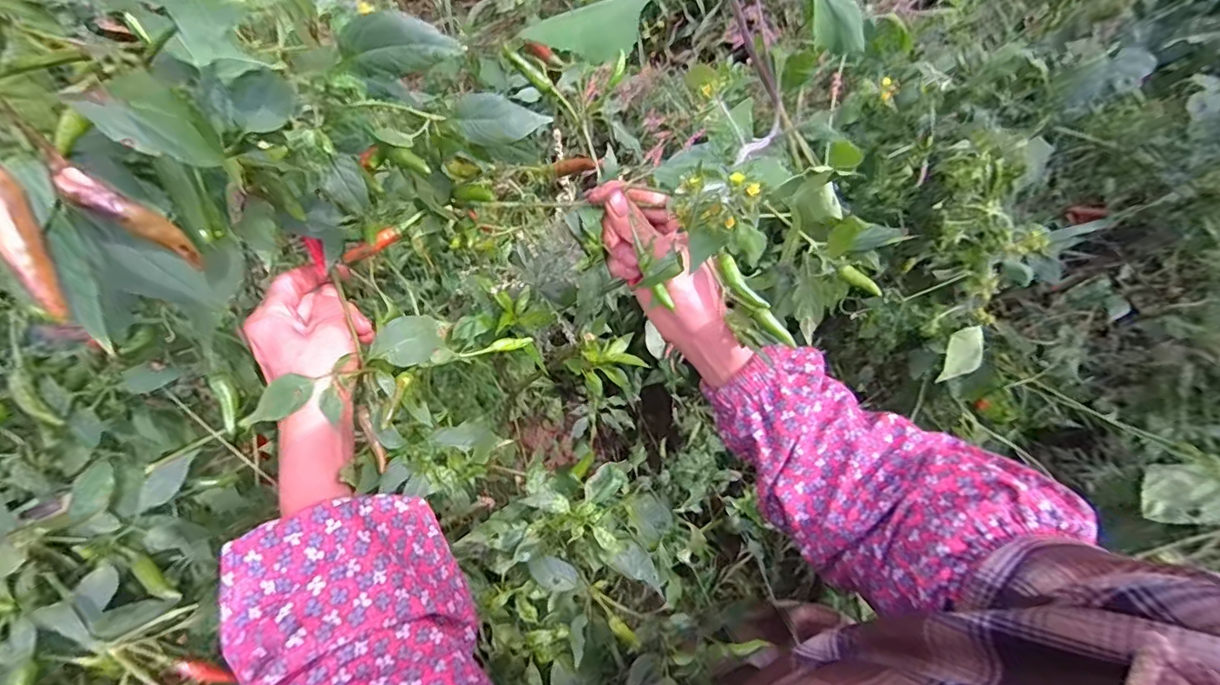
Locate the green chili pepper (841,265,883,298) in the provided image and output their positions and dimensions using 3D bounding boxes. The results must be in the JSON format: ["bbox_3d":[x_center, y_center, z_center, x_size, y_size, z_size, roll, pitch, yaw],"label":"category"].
[{"bbox_3d":[0.175,-0.042,0.374,0.007,0.011,0.031,-31,66,-14],"label":"green chili pepper"}]

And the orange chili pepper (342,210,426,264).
[{"bbox_3d":[-0.138,-0.065,0.335,0.008,0.012,0.056,39,70,19],"label":"orange chili pepper"}]

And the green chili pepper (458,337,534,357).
[{"bbox_3d":[-0.079,0.003,0.377,0.049,0.011,0.008,-16,64,-7],"label":"green chili pepper"}]

